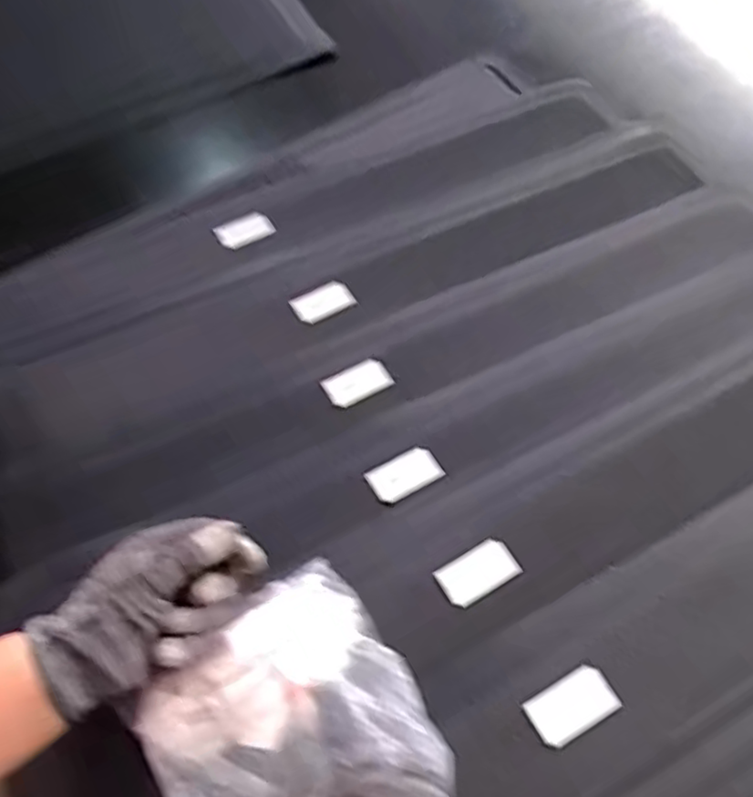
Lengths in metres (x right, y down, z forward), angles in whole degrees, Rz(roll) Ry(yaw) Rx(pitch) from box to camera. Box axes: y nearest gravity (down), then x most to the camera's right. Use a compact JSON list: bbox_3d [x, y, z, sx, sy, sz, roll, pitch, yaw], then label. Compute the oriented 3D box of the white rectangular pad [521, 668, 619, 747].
[{"bbox_3d":[0.124,0.194,0.435,0.055,0.004,0.031,-25,66,-14],"label":"white rectangular pad"}]

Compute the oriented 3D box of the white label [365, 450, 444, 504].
[{"bbox_3d":[0.023,0.061,0.550,0.057,0.007,0.032,-27,66,-15],"label":"white label"}]

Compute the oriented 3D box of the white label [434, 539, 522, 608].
[{"bbox_3d":[0.073,0.124,0.492,0.056,0.004,0.032,-28,67,-15],"label":"white label"}]

